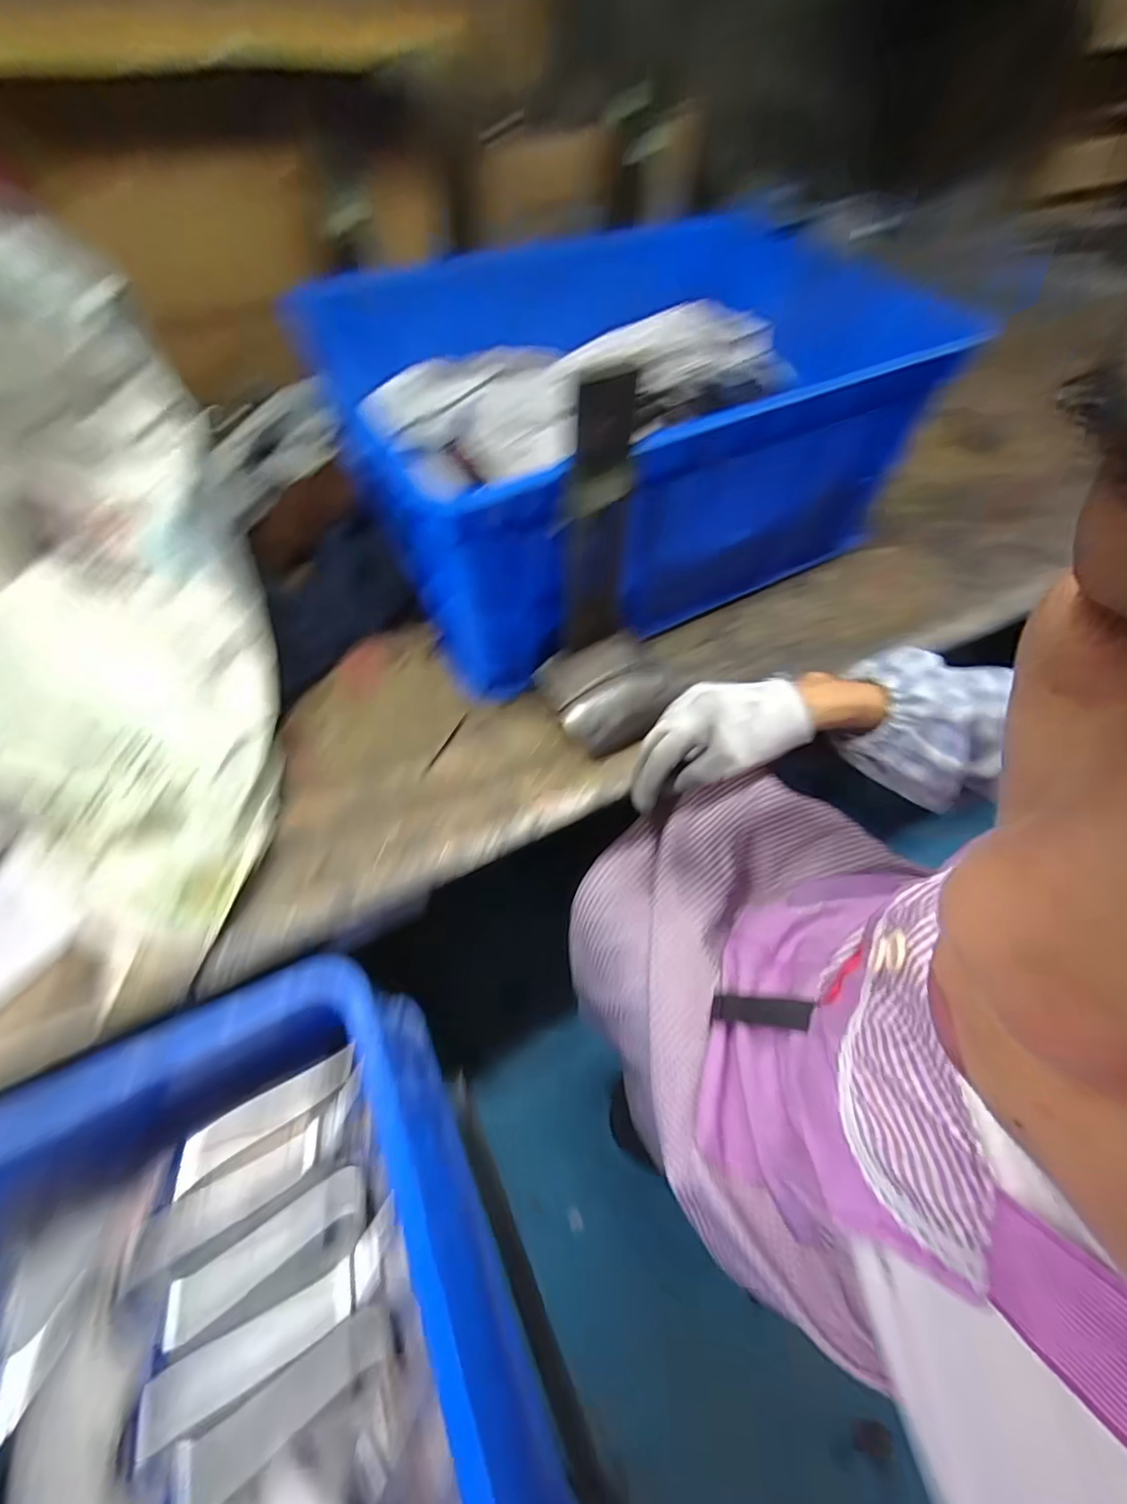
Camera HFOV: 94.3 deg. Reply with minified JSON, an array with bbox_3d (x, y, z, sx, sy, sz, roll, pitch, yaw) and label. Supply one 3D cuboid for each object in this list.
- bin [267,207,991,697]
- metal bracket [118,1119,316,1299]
[{"bbox_3d":[0.062,-0.326,0.527,0.526,0.215,0.375,-27,64,-17],"label":"bin"},{"bbox_3d":[-0.234,0.310,0.366,0.122,0.018,0.030,-26,63,-17],"label":"metal bracket"}]

